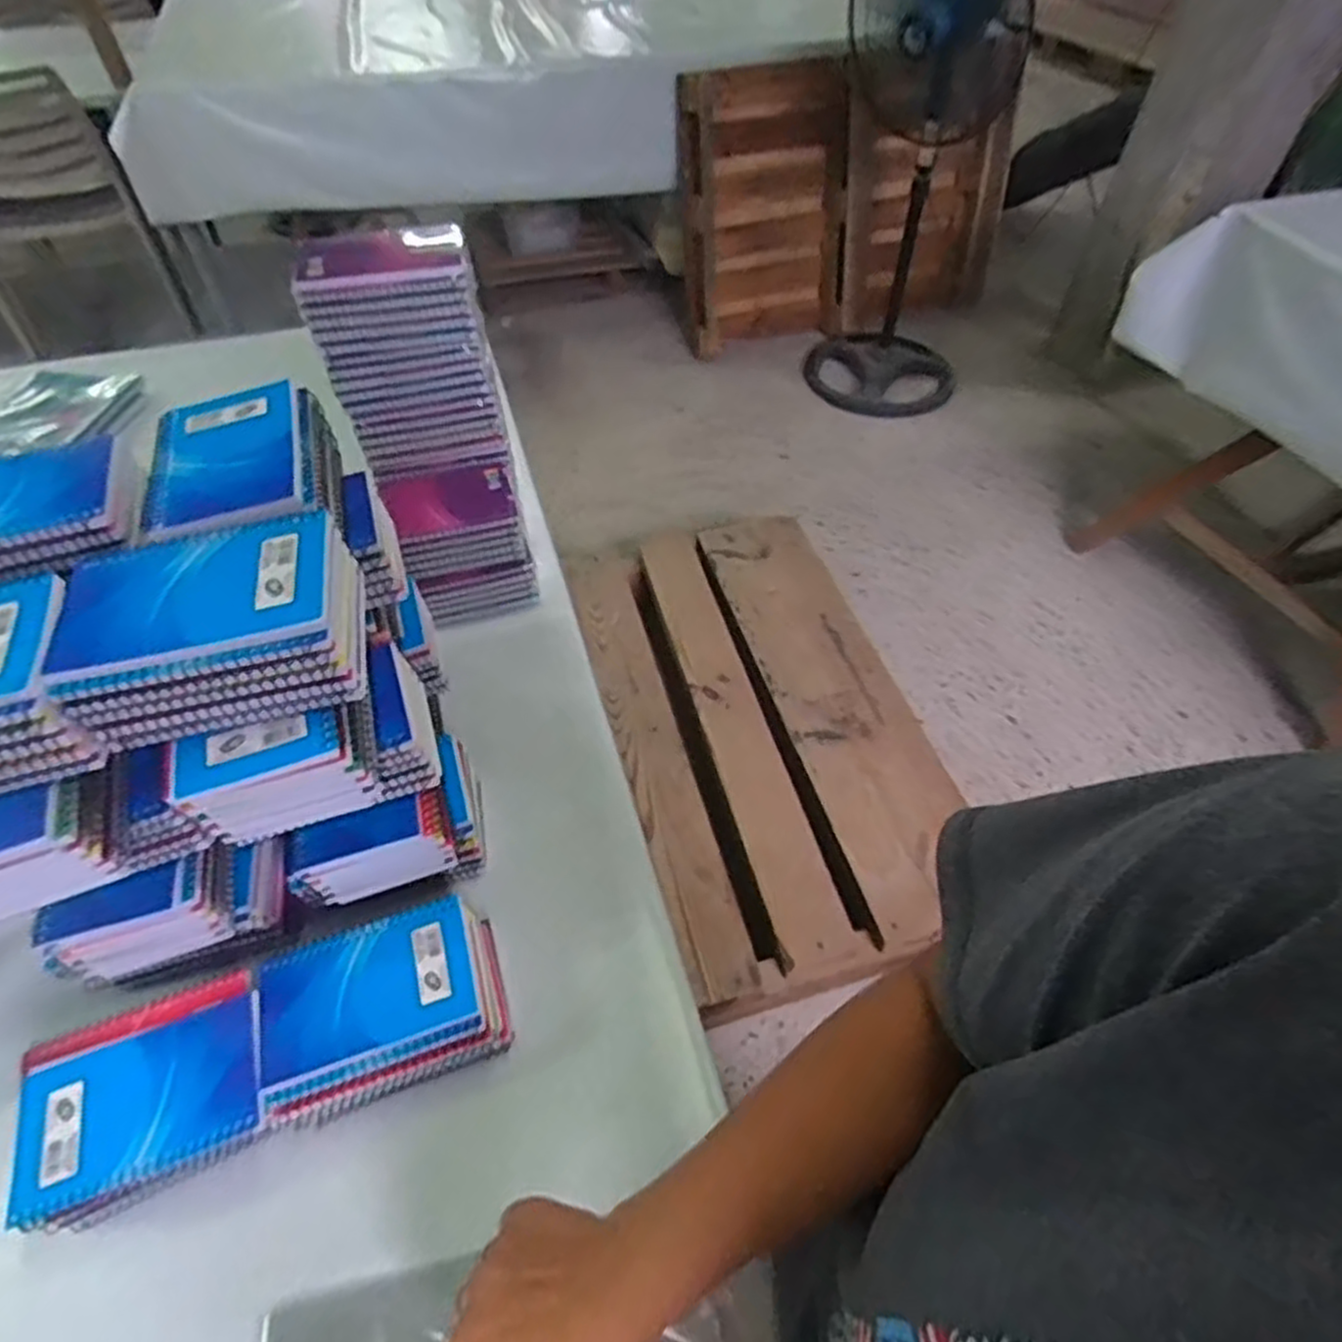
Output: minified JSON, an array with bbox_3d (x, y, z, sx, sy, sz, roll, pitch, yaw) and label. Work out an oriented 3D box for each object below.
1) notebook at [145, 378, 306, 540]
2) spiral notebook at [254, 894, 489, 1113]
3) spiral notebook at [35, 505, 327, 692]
[{"bbox_3d":[-0.268,-0.129,0.453,0.087,0.009,0.134,-14,53,-11],"label":"notebook"},{"bbox_3d":[-0.192,0.207,0.481,0.133,0.012,0.087,-16,53,-13],"label":"spiral notebook"},{"bbox_3d":[-0.240,-0.038,0.384,0.130,0.014,0.088,-11,52,-9],"label":"spiral notebook"}]

